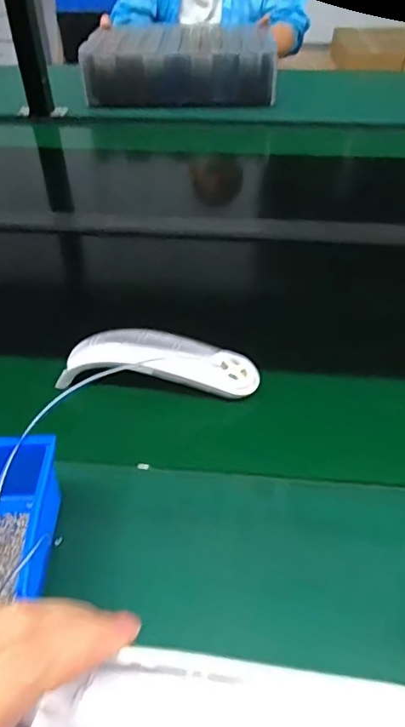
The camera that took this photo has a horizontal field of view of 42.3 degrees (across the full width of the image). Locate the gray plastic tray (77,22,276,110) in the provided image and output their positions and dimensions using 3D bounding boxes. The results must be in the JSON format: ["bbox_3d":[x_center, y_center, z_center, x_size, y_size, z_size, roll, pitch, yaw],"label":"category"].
[{"bbox_3d":[-0.052,-0.657,1.153,0.402,0.110,0.226,-3,43,2],"label":"gray plastic tray"}]

